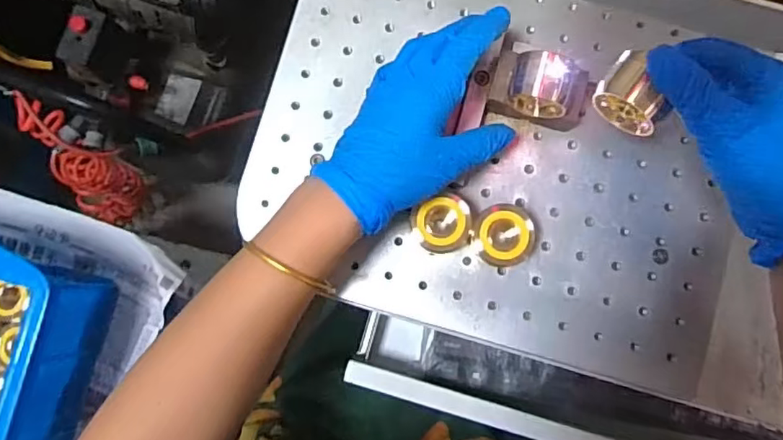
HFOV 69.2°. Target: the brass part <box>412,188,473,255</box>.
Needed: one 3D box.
[{"bbox_3d":[0.033,0.002,0.381,0.038,0.039,0.038,0,85,1],"label":"brass part"}]

